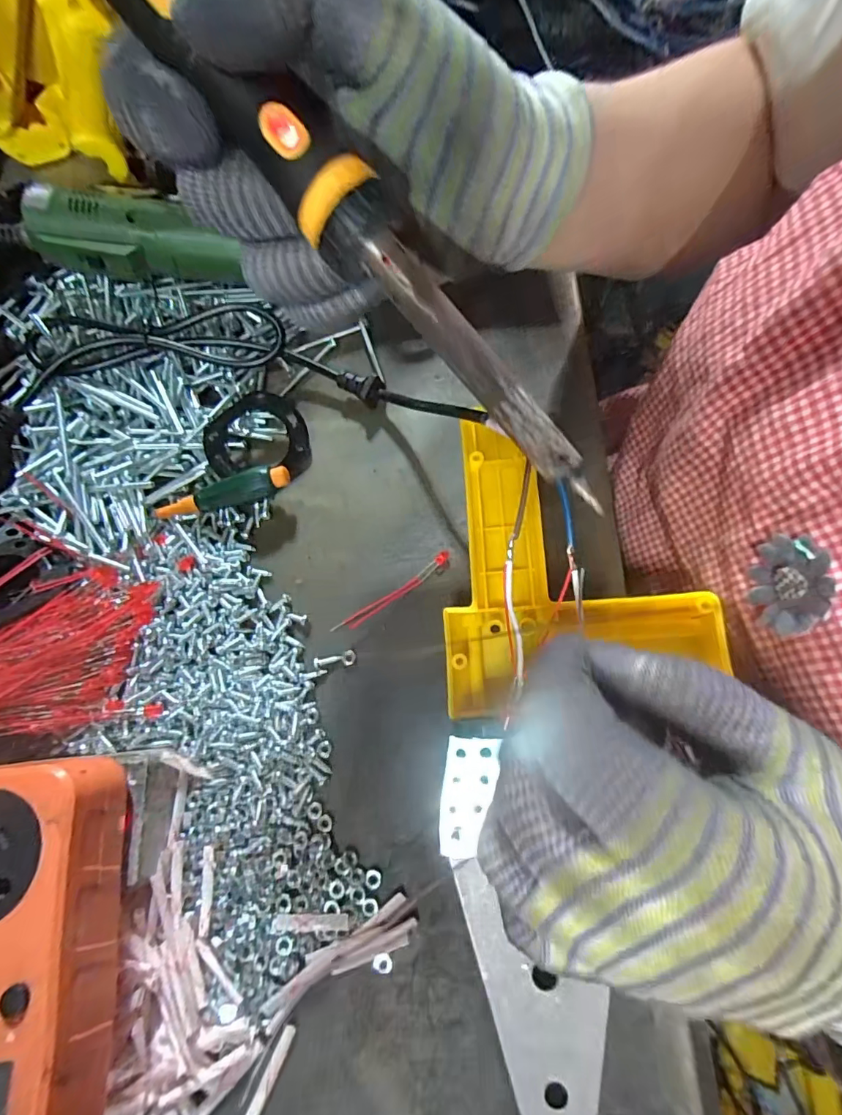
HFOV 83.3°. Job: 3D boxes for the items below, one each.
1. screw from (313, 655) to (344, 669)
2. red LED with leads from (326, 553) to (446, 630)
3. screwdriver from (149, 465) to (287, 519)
[{"bbox_3d":[-0.046,0.051,0.234,0.014,0.004,0.005,-14,70,0],"label":"screw"},{"bbox_3d":[-0.014,0.018,0.243,0.069,0.007,0.008,-35,71,-7],"label":"red LED with leads"},{"bbox_3d":[-0.110,-0.034,0.258,0.077,0.019,0.014,-12,70,1],"label":"screwdriver"}]

